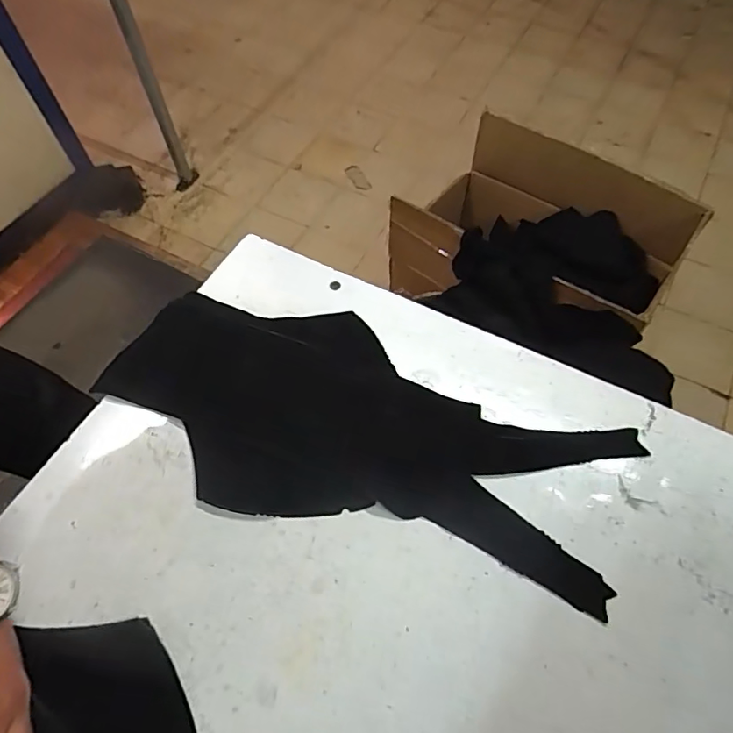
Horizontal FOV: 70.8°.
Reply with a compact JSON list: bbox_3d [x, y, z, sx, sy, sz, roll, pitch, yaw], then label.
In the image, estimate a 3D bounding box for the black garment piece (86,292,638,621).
[{"bbox_3d":[-0.010,0.047,0.429,0.421,0.009,0.178,15,61,7],"label":"black garment piece"}]

